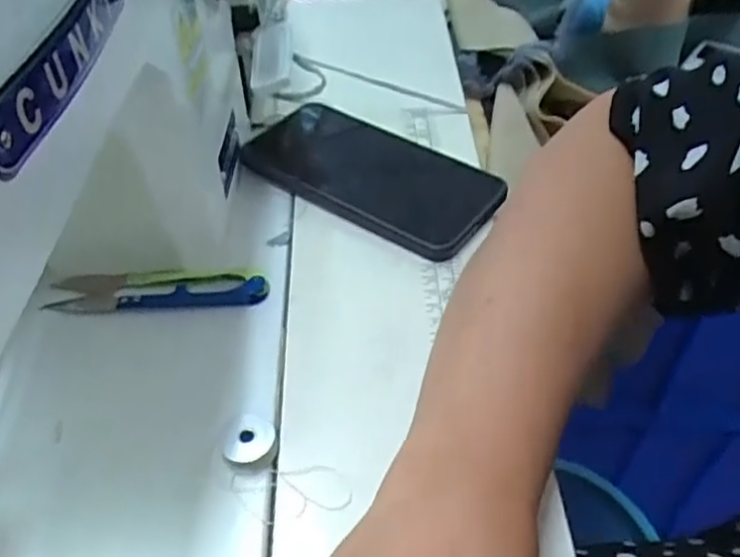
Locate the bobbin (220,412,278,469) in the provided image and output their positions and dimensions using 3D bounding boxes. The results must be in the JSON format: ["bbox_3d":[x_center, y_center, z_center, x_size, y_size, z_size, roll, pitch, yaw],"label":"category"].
[{"bbox_3d":[-0.054,0.072,0.302,0.023,0.010,0.025,-10,46,-8],"label":"bobbin"}]

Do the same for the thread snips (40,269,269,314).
[{"bbox_3d":[-0.117,0.006,0.371,0.119,0.005,0.027,-1,46,2],"label":"thread snips"}]

